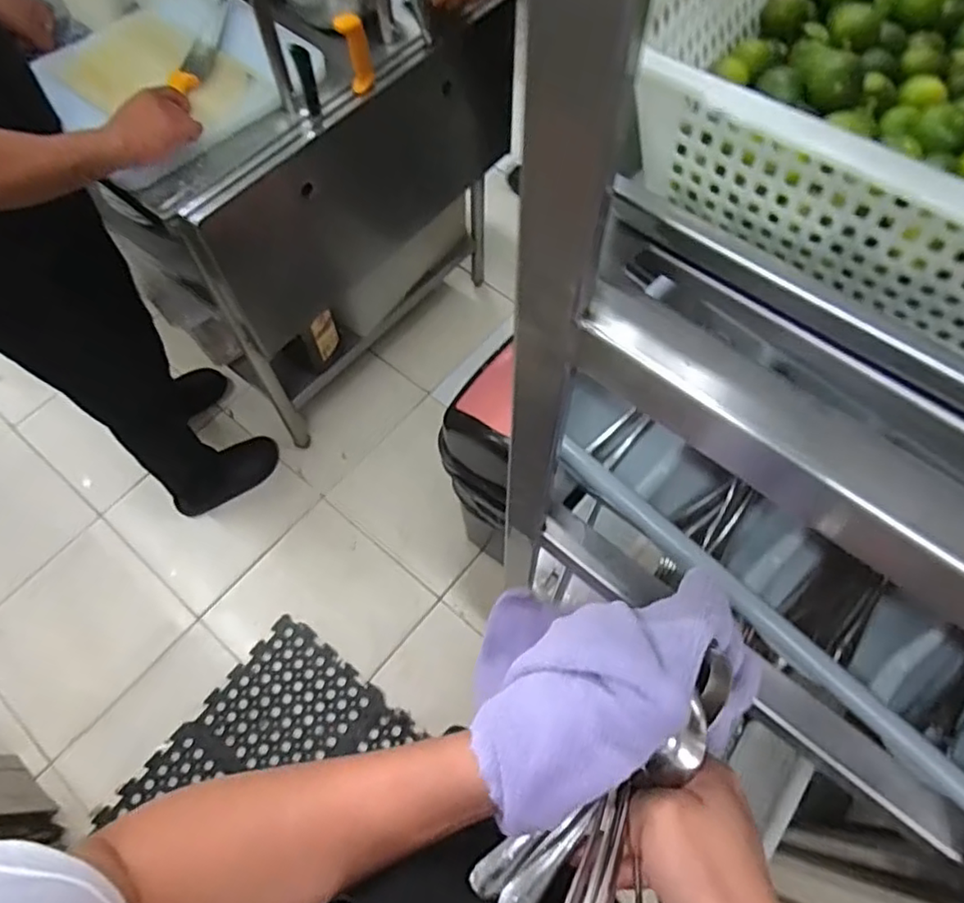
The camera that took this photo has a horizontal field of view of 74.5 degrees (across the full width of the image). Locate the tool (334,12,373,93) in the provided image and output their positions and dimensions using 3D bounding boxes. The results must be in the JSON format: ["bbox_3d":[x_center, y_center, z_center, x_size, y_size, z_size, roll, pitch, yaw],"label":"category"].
[{"bbox_3d":[-0.197,-0.616,0.976,0.039,0.142,0.028,-44,83,-6],"label":"tool"}]

